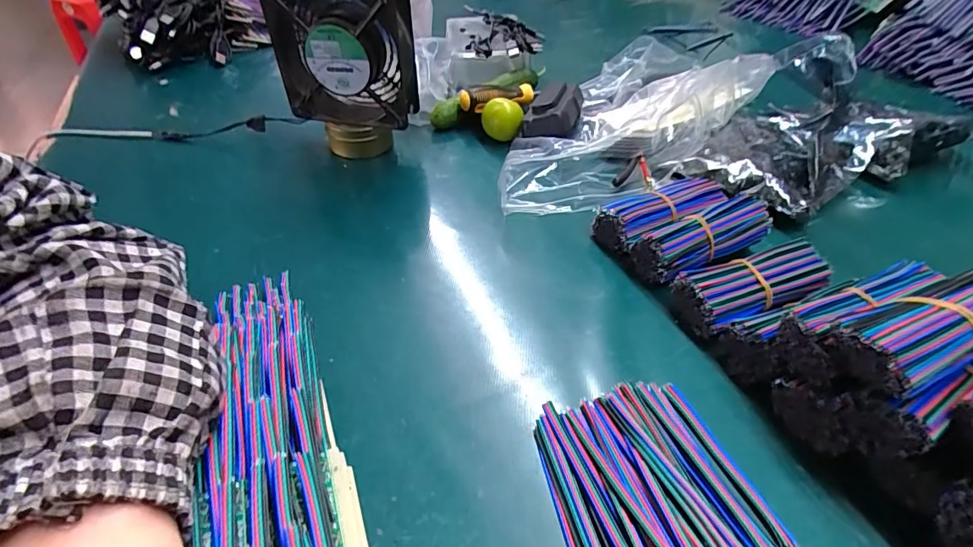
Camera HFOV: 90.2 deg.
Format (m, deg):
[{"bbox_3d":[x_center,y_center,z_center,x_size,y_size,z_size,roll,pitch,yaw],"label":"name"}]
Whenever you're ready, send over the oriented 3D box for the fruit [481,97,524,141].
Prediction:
[{"bbox_3d":[0.016,-0.157,0.499,0.040,0.033,0.032,-2,44,0],"label":"fruit"}]

